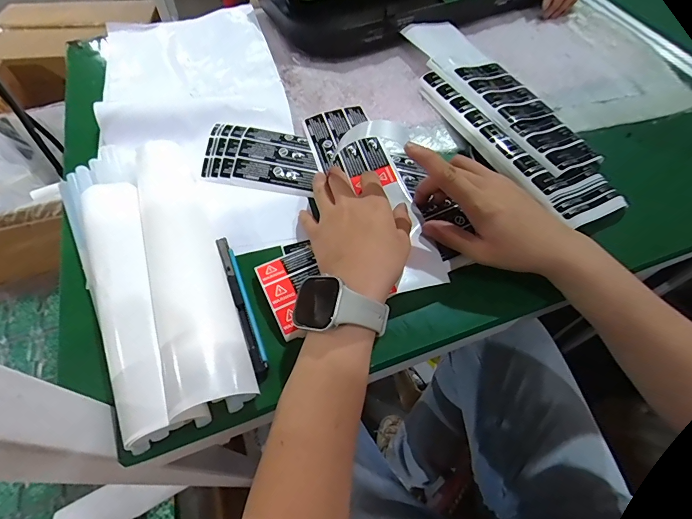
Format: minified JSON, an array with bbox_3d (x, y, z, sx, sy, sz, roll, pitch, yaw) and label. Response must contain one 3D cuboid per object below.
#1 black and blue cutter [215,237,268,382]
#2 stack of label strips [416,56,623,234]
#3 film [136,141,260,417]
[{"bbox_3d":[-0.091,0.035,0.324,0.012,0.010,0.142,-20,60,-13],"label":"black and blue cutter"},{"bbox_3d":[0.196,-0.149,0.418,0.112,0.021,0.264,-24,65,-10],"label":"stack of label strips"},{"bbox_3d":[-0.149,-0.012,0.339,0.059,0.028,0.291,-19,60,-13],"label":"film"}]

